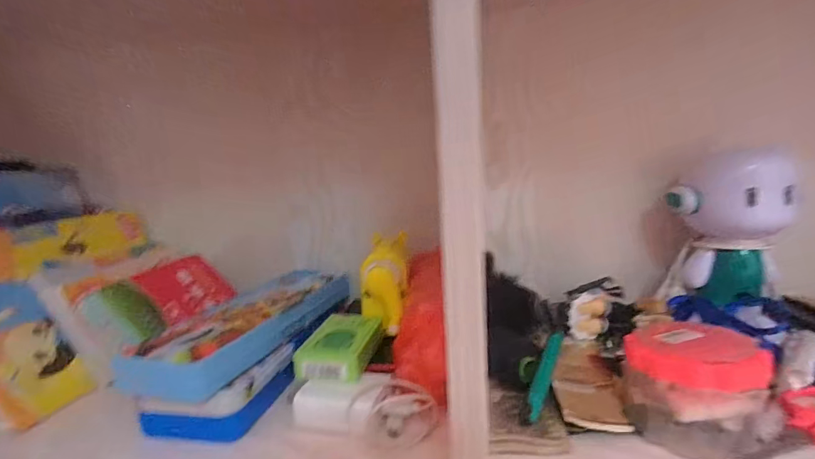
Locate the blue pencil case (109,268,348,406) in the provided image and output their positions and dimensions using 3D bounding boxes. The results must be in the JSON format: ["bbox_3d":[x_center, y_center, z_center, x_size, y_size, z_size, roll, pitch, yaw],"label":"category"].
[{"bbox_3d":[-0.129,0.076,0.352,0.068,0.039,0.214,0,10,17],"label":"blue pencil case"}]

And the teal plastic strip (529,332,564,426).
[{"bbox_3d":[0.100,0.102,0.304,0.010,0.007,0.089,2,28,31],"label":"teal plastic strip"}]

